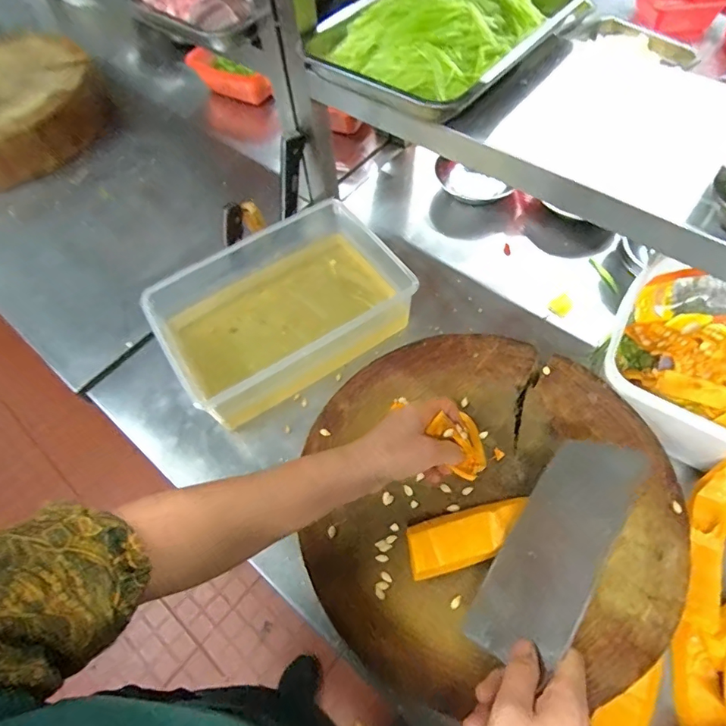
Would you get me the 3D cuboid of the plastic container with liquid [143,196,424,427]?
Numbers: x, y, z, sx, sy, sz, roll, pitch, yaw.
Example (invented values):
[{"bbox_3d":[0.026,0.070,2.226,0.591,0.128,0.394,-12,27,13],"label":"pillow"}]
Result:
[{"bbox_3d":[-0.116,-0.088,0.695,0.345,0.101,0.252,-30,62,-13],"label":"plastic container with liquid"}]

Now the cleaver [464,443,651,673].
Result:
[{"bbox_3d":[0.129,0.197,0.383,0.312,0.014,0.089,-54,25,-20],"label":"cleaver"}]

